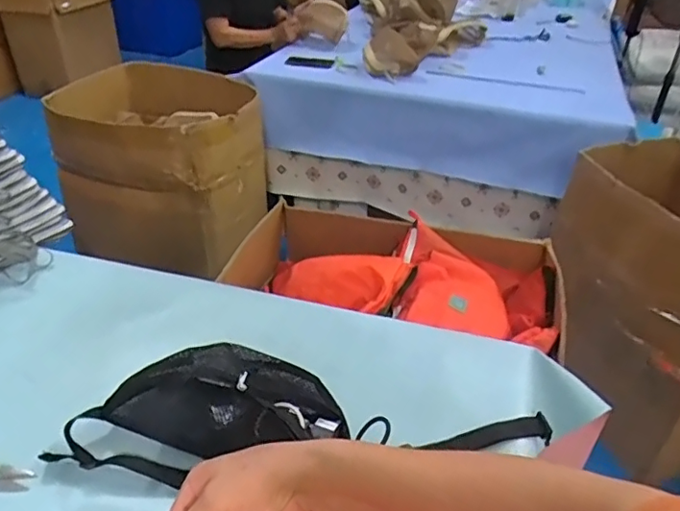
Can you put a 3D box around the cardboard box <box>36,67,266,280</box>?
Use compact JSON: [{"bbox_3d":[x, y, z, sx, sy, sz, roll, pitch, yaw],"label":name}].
[{"bbox_3d":[-0.554,-0.246,1.803,0.571,0.590,0.404,12,36,13],"label":"cardboard box"}]

